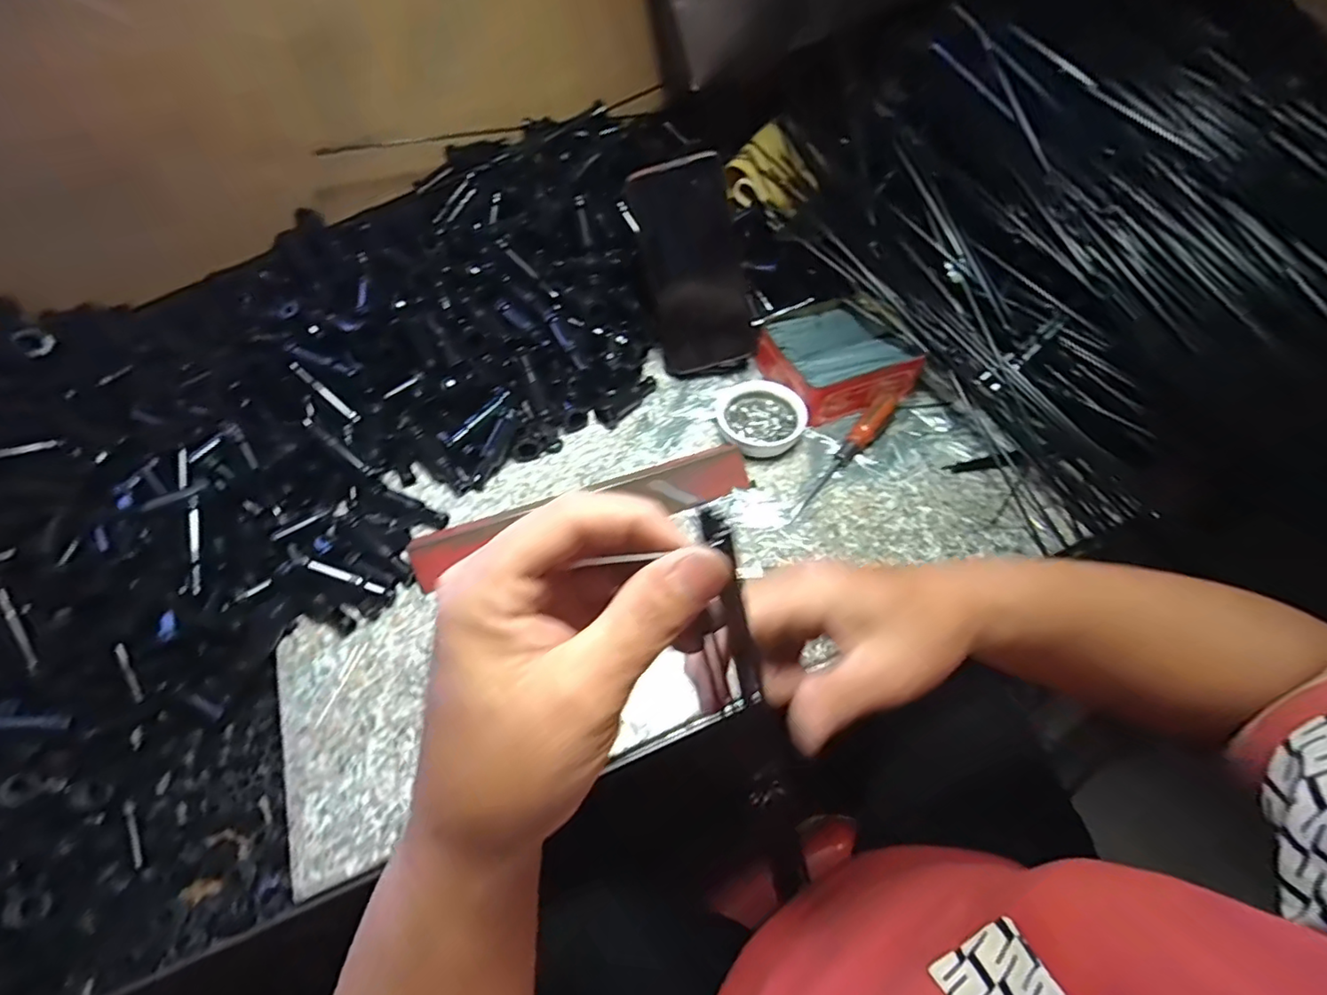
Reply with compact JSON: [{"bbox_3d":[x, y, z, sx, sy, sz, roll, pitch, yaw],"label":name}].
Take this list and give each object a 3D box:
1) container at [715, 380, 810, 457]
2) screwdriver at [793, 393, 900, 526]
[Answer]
[{"bbox_3d":[0.082,-0.067,0.510,0.074,0.026,0.076,0,54,1],"label":"container"},{"bbox_3d":[0.150,-0.036,0.490,0.021,0.021,0.147,36,76,23],"label":"screwdriver"}]

